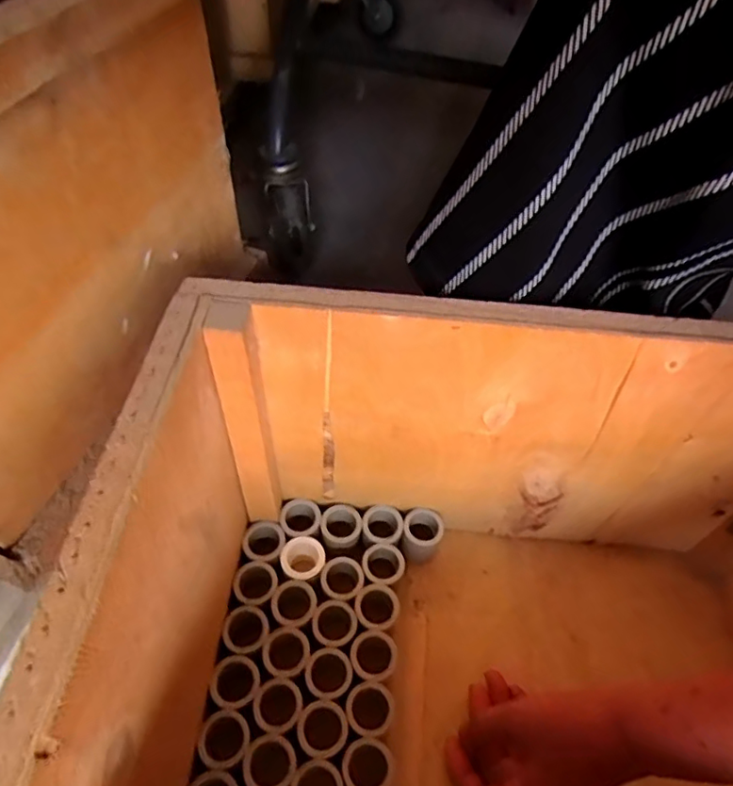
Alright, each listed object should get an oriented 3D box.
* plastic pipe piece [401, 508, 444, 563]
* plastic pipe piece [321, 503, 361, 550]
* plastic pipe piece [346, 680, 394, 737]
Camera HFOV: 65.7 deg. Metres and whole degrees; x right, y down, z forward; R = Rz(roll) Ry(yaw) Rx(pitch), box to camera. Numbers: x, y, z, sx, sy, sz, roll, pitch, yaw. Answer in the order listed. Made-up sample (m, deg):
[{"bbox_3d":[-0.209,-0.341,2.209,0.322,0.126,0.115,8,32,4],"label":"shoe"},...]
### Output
[{"bbox_3d":[0.044,0.114,0.457,0.030,0.035,0.032,2,54,-3],"label":"plastic pipe piece"},{"bbox_3d":[-0.020,0.108,0.449,0.030,0.027,0.032,2,54,-3],"label":"plastic pipe piece"},{"bbox_3d":[0.002,0.210,0.376,0.029,0.036,0.031,2,54,-3],"label":"plastic pipe piece"}]

